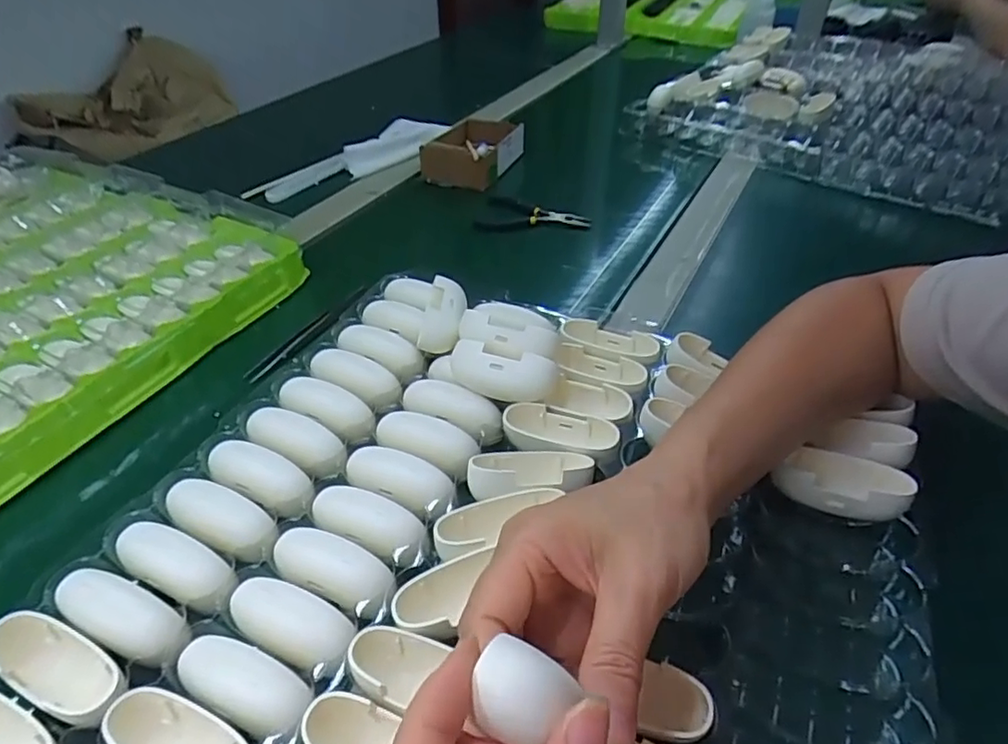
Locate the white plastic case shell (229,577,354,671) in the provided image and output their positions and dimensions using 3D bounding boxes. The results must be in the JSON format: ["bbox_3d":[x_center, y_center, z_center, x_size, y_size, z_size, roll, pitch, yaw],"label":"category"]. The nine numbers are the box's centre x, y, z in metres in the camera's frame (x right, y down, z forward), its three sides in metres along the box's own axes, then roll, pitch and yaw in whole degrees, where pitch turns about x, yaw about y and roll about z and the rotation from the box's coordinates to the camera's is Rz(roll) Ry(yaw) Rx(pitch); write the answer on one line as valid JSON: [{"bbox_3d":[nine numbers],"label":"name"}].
[{"bbox_3d":[-0.099,0.116,0.280,0.063,0.017,0.028,16,44,18],"label":"white plastic case shell"}]

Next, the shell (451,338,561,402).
[{"bbox_3d":[-0.002,0.003,0.375,0.070,0.031,0.021,16,44,18],"label":"shell"}]

